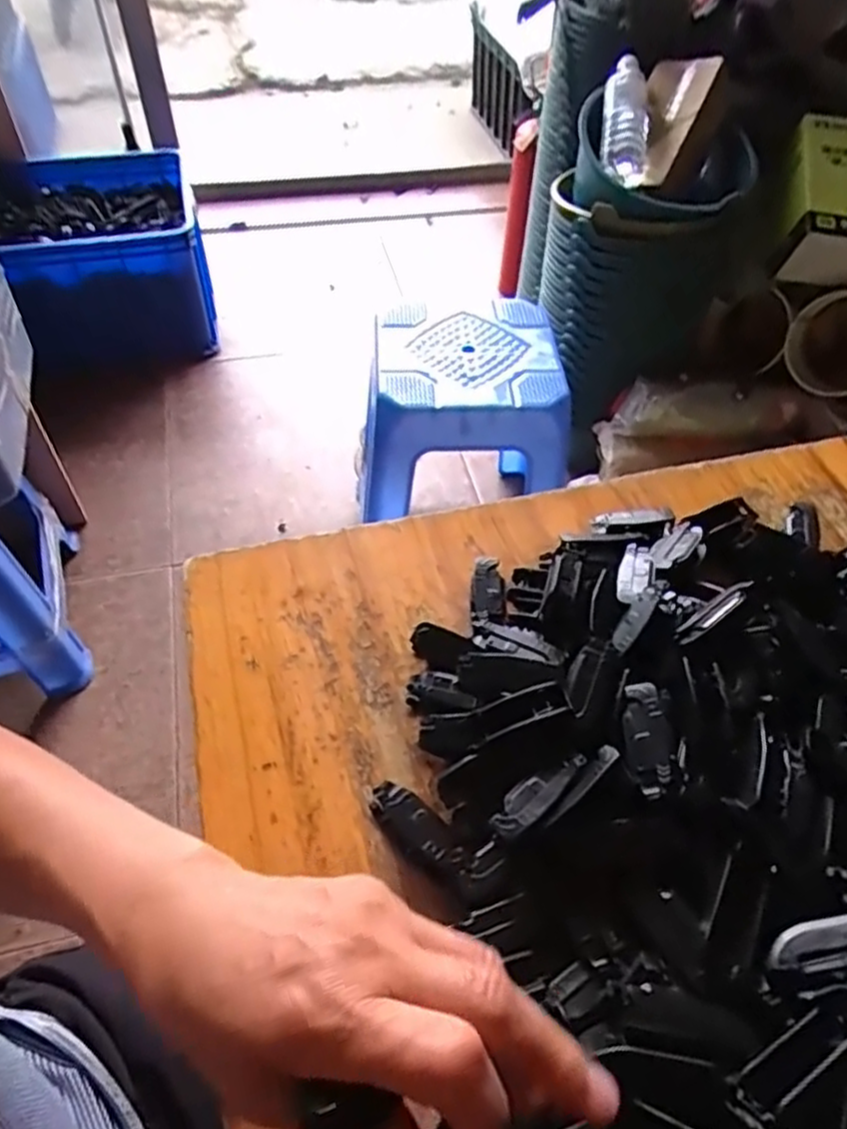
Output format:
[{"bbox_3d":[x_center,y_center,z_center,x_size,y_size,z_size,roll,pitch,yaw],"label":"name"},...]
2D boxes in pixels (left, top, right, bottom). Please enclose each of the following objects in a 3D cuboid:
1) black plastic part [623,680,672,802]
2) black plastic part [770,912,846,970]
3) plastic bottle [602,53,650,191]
[{"bbox_3d":[0.093,0.072,0.295,0.016,0.009,0.047,2,52,0],"label":"black plastic part"},{"bbox_3d":[0.146,0.128,0.246,0.051,0.005,0.015,-17,53,8],"label":"black plastic part"},{"bbox_3d":[0.314,-0.695,1.105,0.071,0.075,0.200,4,72,1],"label":"plastic bottle"}]

